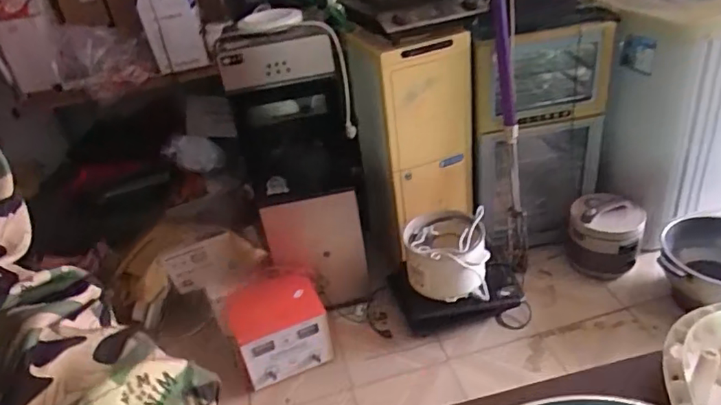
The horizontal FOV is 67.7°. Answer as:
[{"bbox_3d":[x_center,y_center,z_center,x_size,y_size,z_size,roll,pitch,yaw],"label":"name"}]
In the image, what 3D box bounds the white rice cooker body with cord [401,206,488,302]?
[{"bbox_3d":[0.247,0.156,1.566,0.226,0.221,0.181,-7,35,1],"label":"white rice cooker body with cord"}]

